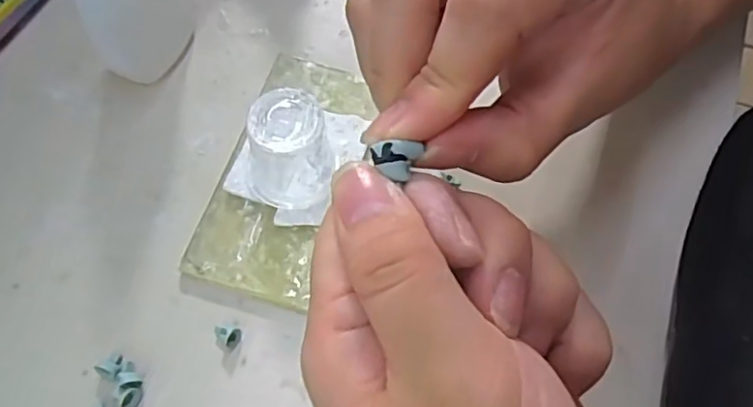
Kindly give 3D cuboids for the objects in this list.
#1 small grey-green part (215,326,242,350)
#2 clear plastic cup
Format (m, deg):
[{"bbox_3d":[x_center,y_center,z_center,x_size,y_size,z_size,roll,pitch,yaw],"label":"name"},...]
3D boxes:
[{"bbox_3d":[-0.055,0.049,0.224,0.009,0.007,0.008,11,66,4],"label":"small grey-green part"},{"bbox_3d":[-0.035,-0.018,0.232,0.032,0.044,0.030,0,66,-1],"label":"clear plastic cup"}]

